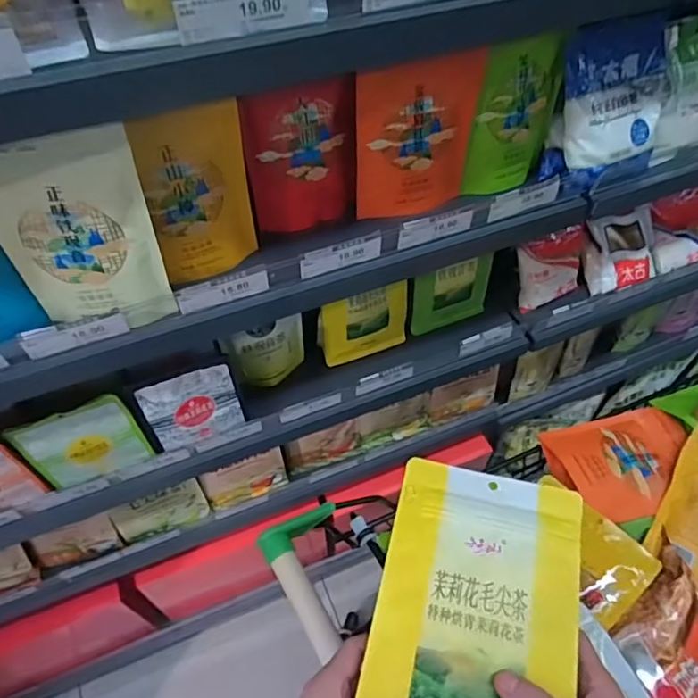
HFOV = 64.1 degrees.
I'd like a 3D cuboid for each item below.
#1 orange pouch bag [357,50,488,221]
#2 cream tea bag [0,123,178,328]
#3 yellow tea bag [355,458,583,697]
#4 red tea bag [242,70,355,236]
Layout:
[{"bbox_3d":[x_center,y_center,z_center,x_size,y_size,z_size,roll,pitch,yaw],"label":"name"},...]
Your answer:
[{"bbox_3d":[0.086,-0.244,0.656,0.157,0.177,0.031,-16,54,-12],"label":"orange pouch bag"},{"bbox_3d":[-0.255,-0.102,0.534,0.135,0.193,0.050,-12,53,-9],"label":"cream tea bag"},{"bbox_3d":[0.094,0.201,0.417,0.145,0.019,0.235,12,53,9],"label":"yellow tea bag"},{"bbox_3d":[-0.053,-0.221,0.652,0.127,0.157,0.041,-14,54,-11],"label":"red tea bag"}]

